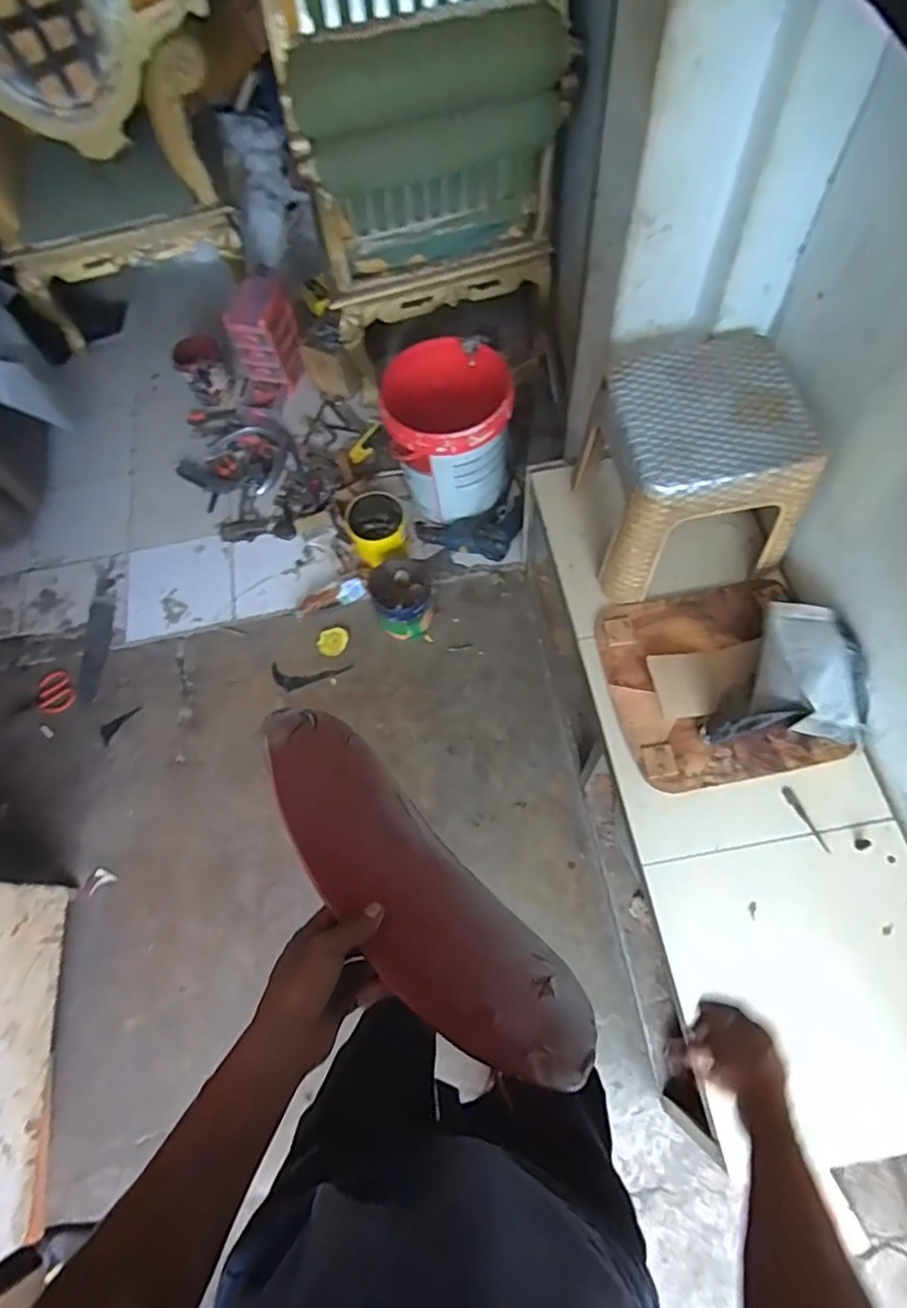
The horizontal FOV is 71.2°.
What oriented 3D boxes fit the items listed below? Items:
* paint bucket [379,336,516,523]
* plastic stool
[{"bbox_3d":[-0.007,-0.561,1.598,0.291,0.352,0.289,-2,65,5],"label":"paint bucket"},{"bbox_3d":[0.405,-0.320,1.091,0.323,0.262,0.319,-13,64,0],"label":"plastic stool"}]

